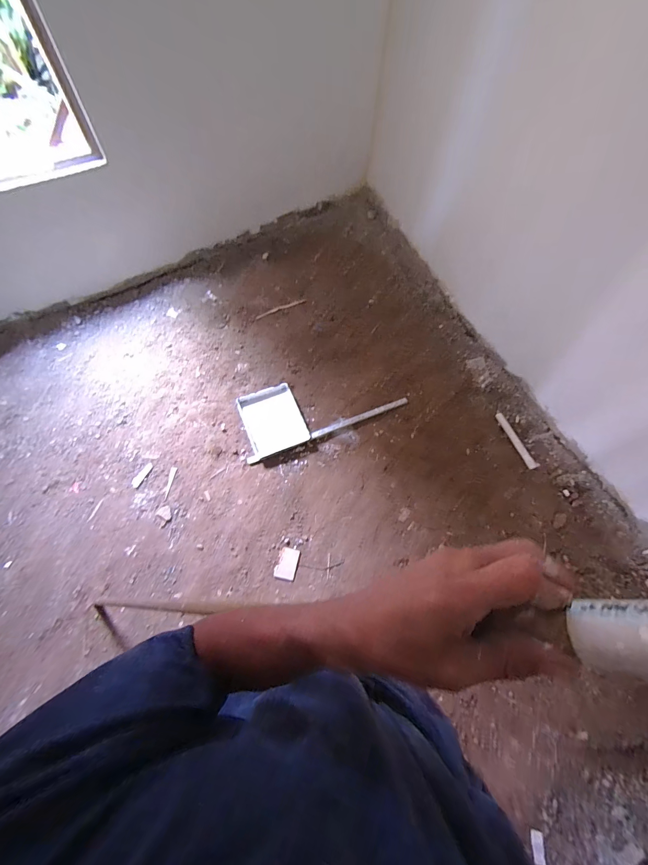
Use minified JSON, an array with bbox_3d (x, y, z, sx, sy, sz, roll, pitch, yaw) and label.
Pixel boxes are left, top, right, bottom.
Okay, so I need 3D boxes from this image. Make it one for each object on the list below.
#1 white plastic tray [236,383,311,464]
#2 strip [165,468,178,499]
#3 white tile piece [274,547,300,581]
[{"bbox_3d":[-0.274,-0.064,1.725,0.311,0.064,0.363,-19,65,-13],"label":"white plastic tray"},{"bbox_3d":[-0.727,0.236,1.621,0.030,0.010,0.155,5,64,1],"label":"strip"},{"bbox_3d":[-0.156,0.558,1.462,0.087,0.008,0.125,13,62,4],"label":"white tile piece"}]

